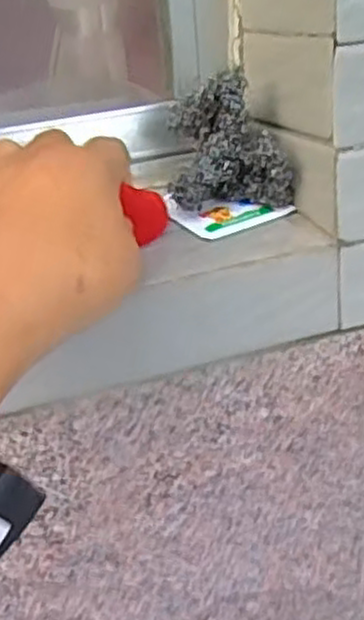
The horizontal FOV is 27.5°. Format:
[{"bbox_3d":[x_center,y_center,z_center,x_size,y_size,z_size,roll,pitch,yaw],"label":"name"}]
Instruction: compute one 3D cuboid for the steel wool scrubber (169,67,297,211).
[{"bbox_3d":[0.024,-0.085,0.378,0.061,0.064,0.032,1,26,12],"label":"steel wool scrubber"}]

